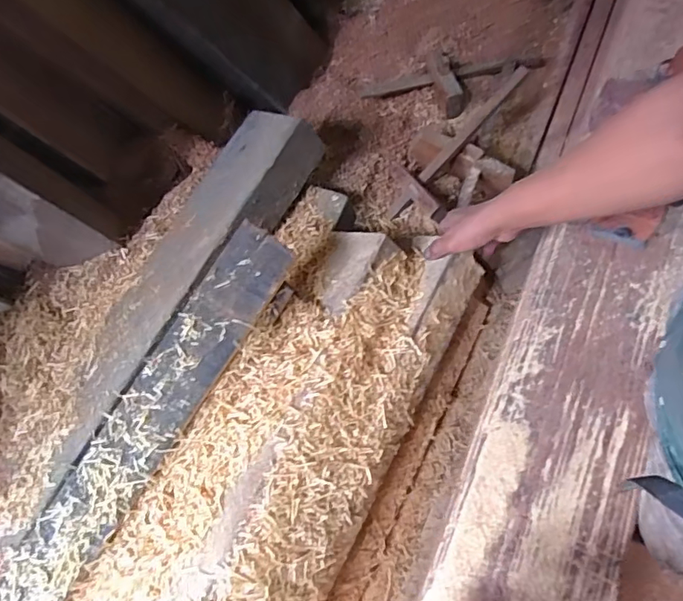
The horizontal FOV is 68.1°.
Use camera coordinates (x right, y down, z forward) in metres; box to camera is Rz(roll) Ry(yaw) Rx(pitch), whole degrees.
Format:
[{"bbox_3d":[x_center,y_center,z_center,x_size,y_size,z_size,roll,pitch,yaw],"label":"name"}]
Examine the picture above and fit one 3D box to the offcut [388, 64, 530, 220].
[{"bbox_3d":[0.187,-0.258,0.842,0.023,0.024,0.308,46,106,12],"label":"offcut"}]

